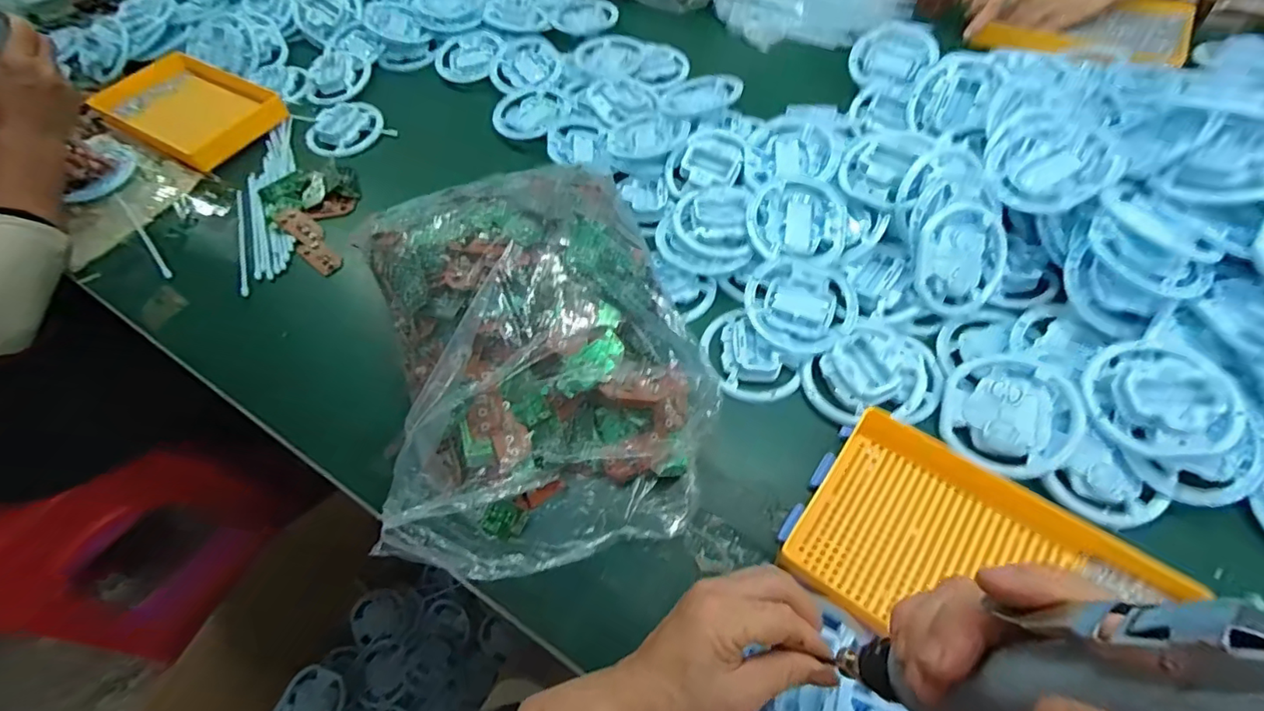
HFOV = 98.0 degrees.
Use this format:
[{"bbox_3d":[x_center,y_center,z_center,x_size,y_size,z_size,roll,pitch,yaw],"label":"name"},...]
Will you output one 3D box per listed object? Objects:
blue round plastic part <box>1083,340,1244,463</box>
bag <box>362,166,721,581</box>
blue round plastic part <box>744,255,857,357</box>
[{"bbox_3d":[0.419,0.032,0.436,0.095,0.019,0.099,-2,59,3],"label":"blue round plastic part"},{"bbox_3d":[-0.084,-0.014,0.484,0.257,0.112,0.361,-15,58,-7],"label":"bag"},{"bbox_3d":[0.162,-0.052,0.527,0.101,0.023,0.097,-1,58,2],"label":"blue round plastic part"}]

